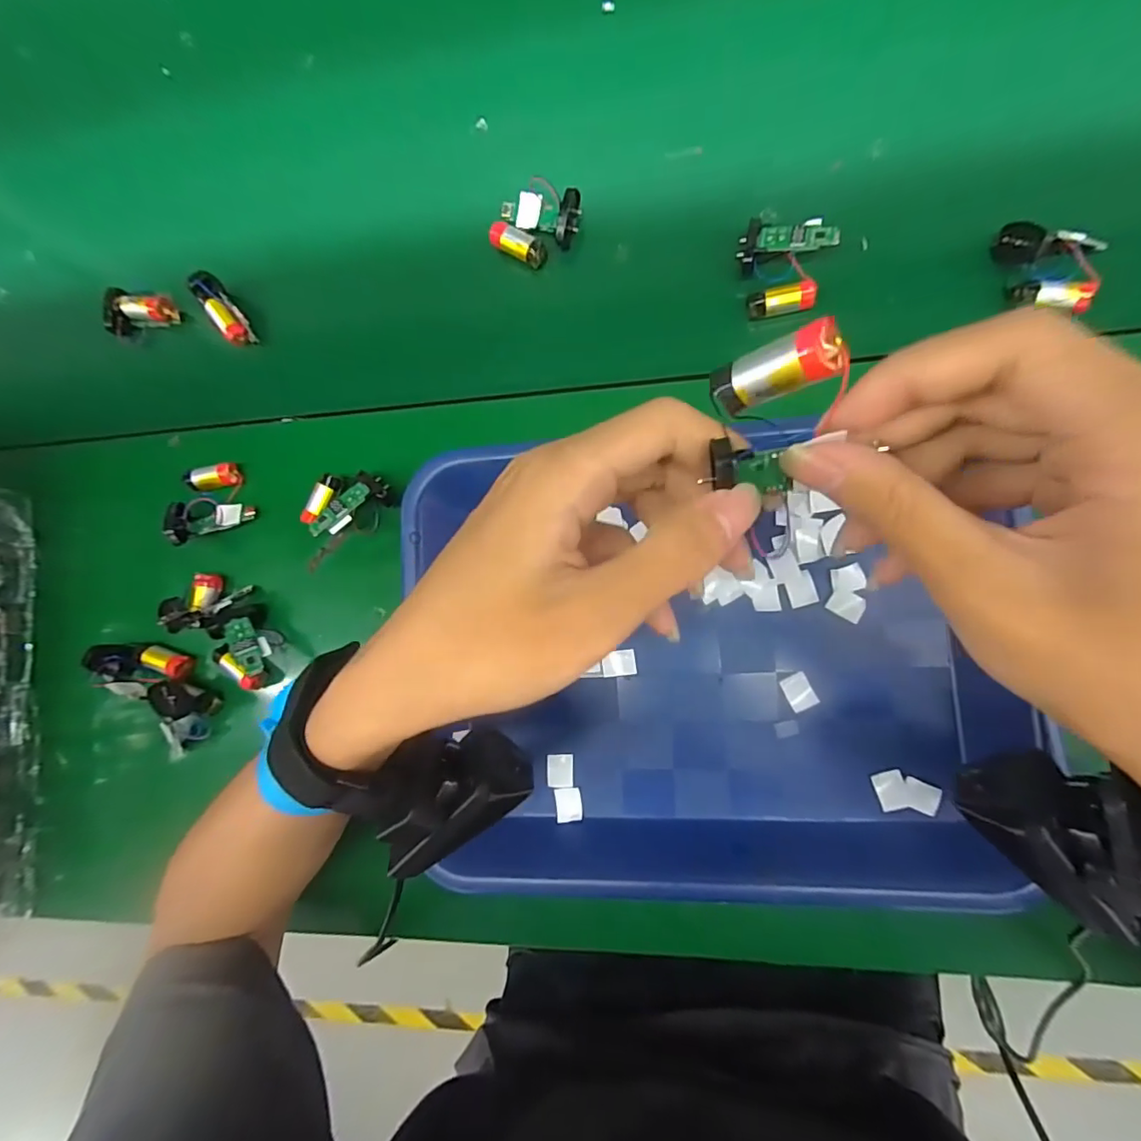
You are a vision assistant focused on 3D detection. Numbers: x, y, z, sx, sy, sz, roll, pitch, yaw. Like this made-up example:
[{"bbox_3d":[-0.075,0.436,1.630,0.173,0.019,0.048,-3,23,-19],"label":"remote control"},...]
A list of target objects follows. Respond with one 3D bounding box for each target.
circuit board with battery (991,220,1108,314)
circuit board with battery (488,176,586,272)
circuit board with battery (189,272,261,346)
[{"bbox_3d":[0.270,-0.172,0.305,0.052,0.028,0.041,15,90,8],"label":"circuit board with battery"},{"bbox_3d":[-0.024,-0.230,0.355,0.051,0.021,0.053,31,92,8],"label":"circuit board with battery"},{"bbox_3d":[-0.244,-0.182,0.379,0.018,0.020,0.050,-28,114,6],"label":"circuit board with battery"}]

